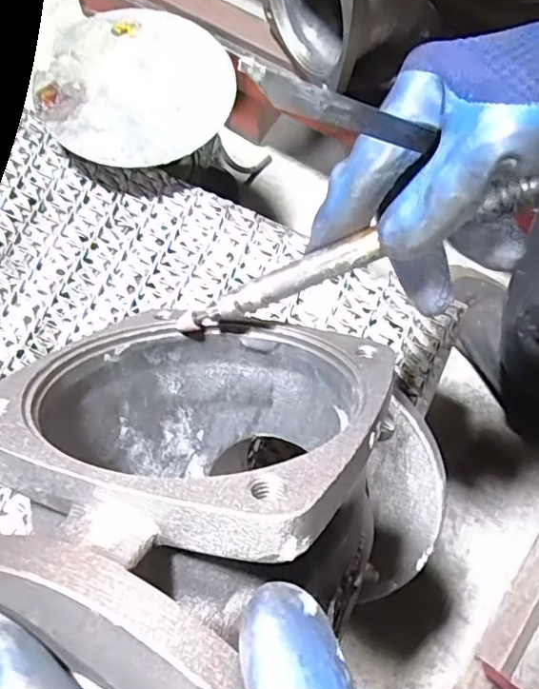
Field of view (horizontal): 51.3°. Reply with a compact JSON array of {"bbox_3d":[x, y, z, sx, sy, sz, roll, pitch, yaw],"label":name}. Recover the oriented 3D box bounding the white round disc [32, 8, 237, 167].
[{"bbox_3d":[-0.113,-0.221,0.479,0.158,0.012,0.154,1,71,-2],"label":"white round disc"}]

